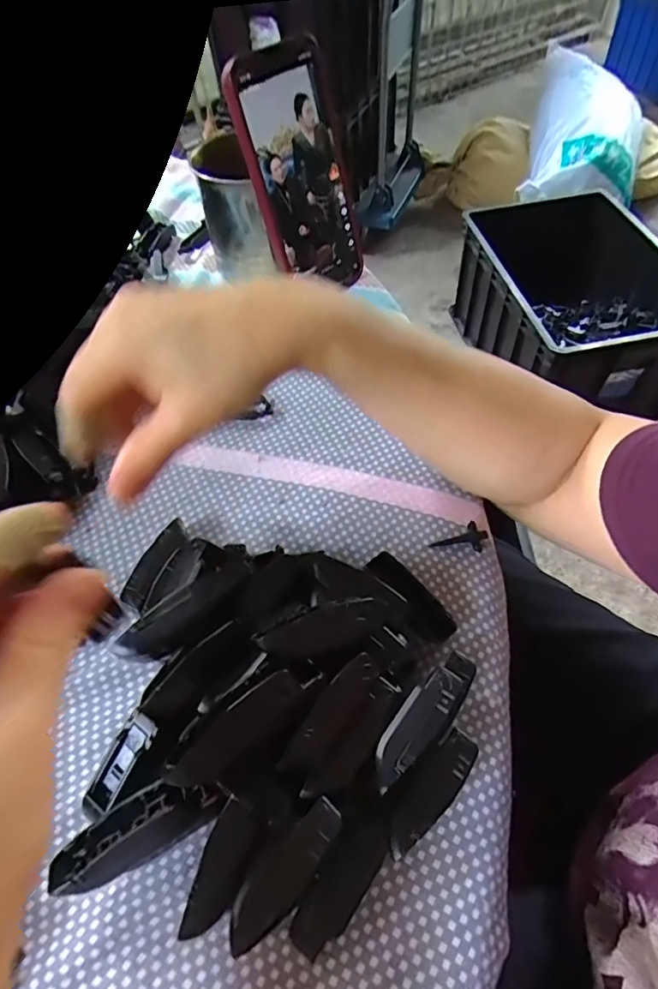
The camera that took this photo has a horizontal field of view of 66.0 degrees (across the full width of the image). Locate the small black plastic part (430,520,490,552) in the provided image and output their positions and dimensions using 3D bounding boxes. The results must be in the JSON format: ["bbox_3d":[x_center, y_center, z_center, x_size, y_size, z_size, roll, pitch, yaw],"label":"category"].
[{"bbox_3d":[0.074,0.026,0.290,0.032,0.006,0.017,-13,55,9],"label":"small black plastic part"}]

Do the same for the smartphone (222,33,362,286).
[{"bbox_3d":[-0.020,-0.229,0.371,0.077,0.153,0.012,-38,43,-22],"label":"smartphone"}]

